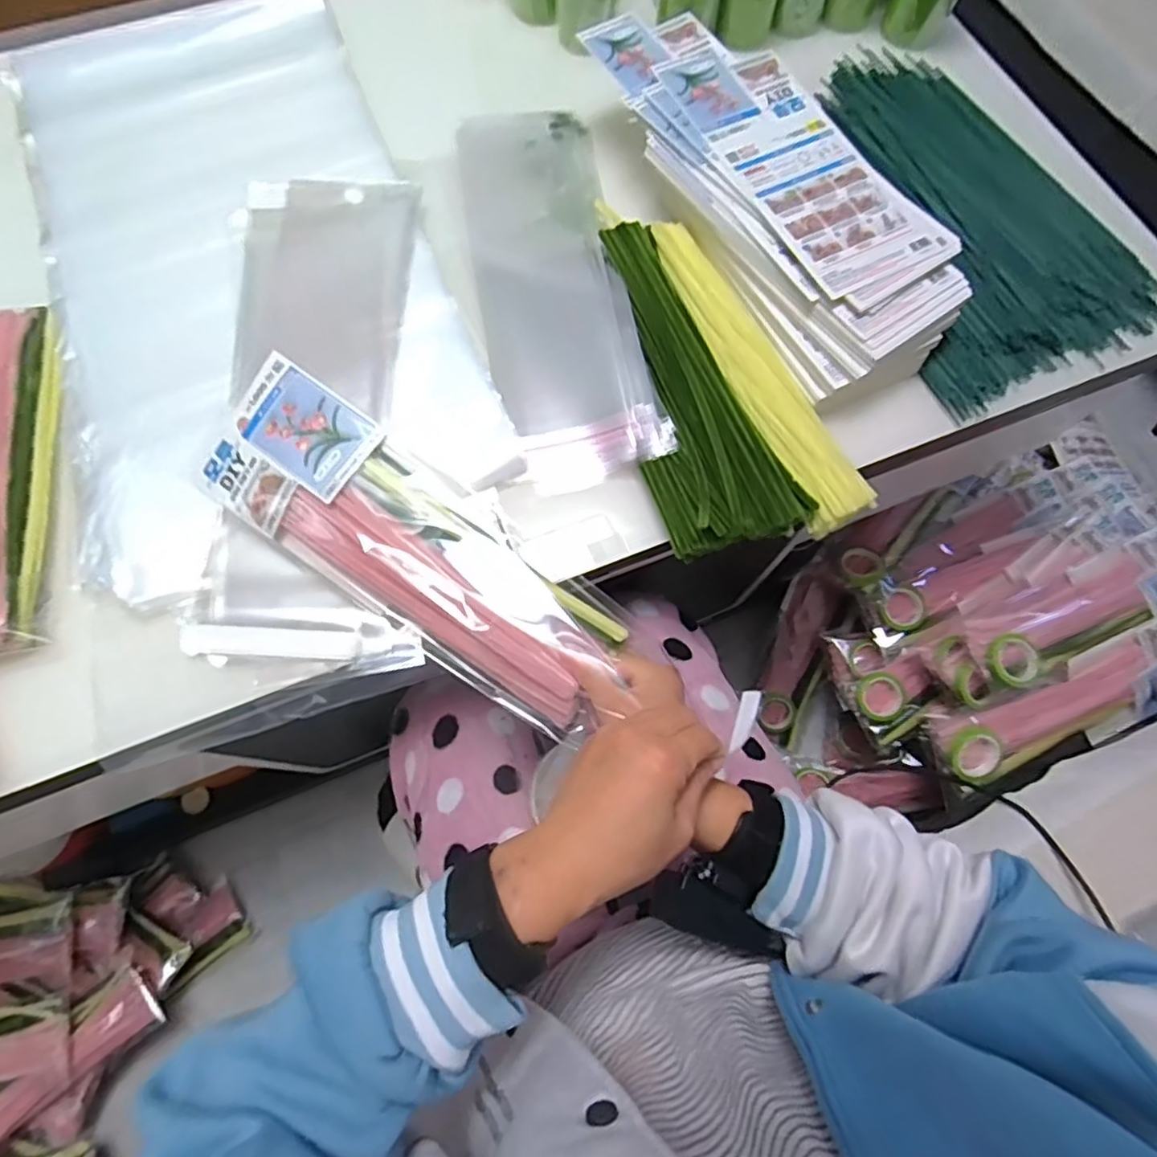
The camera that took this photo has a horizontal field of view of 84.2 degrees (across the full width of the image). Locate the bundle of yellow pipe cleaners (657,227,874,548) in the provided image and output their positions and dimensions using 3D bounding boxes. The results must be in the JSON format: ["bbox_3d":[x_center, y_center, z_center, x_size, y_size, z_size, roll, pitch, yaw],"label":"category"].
[{"bbox_3d":[0.141,-0.177,0.525,0.051,0.018,0.304,-24,73,-9],"label":"bundle of yellow pipe cleaners"}]

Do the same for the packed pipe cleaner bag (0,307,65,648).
[{"bbox_3d":[-0.443,-0.089,0.485,0.083,0.019,0.299,-13,72,-6],"label":"packed pipe cleaner bag"}]

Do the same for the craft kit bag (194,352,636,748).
[{"bbox_3d":[-0.112,-0.019,0.436,0.319,0.039,0.100,37,74,6],"label":"craft kit bag"}]

